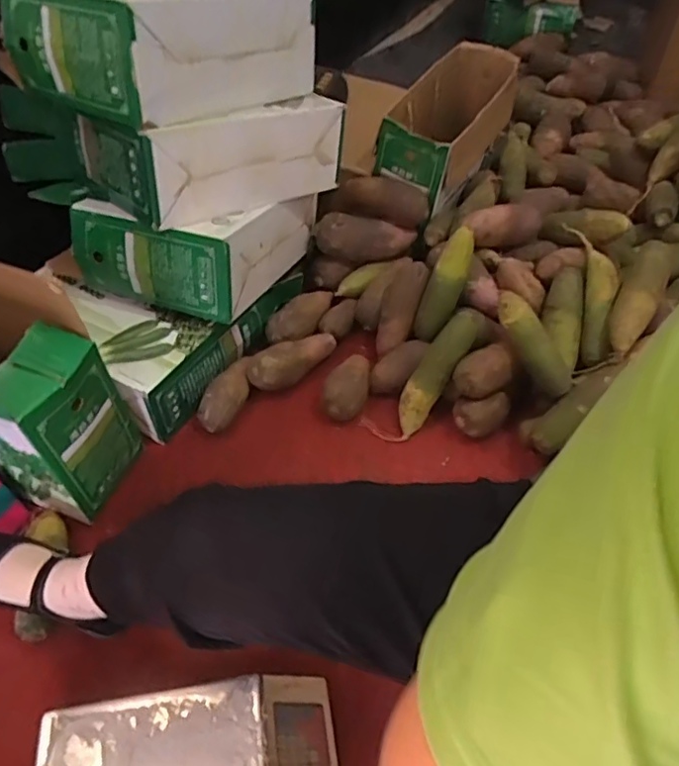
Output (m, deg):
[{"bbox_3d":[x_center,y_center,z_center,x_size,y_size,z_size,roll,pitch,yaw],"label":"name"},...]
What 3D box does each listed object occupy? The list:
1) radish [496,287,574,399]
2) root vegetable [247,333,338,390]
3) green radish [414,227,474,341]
[{"bbox_3d":[0.290,-0.068,0.895,0.053,0.047,0.165,-28,84,-18],"label":"radish"},{"bbox_3d":[-0.079,-0.041,1.008,0.162,0.056,0.066,-26,55,-35],"label":"root vegetable"},{"bbox_3d":[0.172,-0.159,0.962,0.053,0.191,0.053,30,27,22],"label":"green radish"}]

